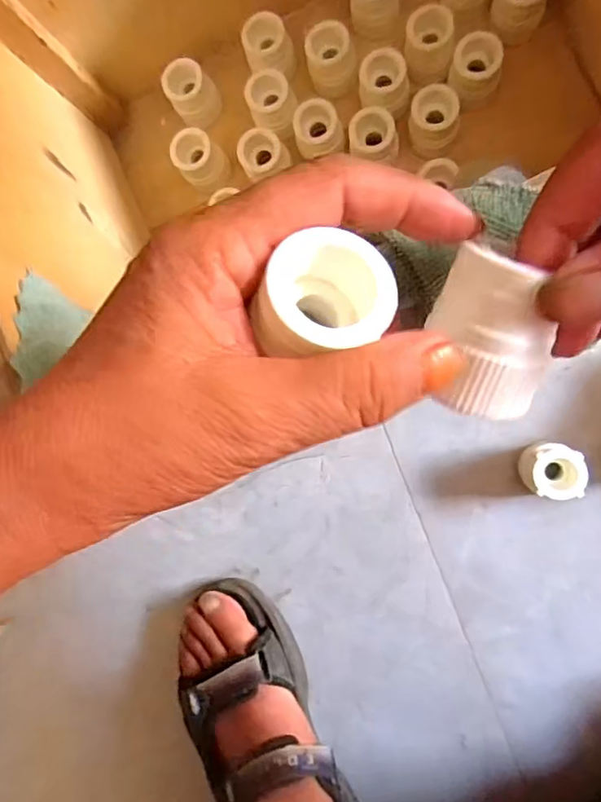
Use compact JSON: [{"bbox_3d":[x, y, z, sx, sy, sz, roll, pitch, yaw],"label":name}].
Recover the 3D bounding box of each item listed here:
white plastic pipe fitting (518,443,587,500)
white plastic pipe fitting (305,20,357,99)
[{"bbox_3d":[0.185,0.050,0.430,0.034,0.044,0.037,-2,90,10],"label":"white plastic pipe fitting"},{"bbox_3d":[0.024,-0.264,0.453,0.035,0.041,0.036,0,91,10],"label":"white plastic pipe fitting"}]

